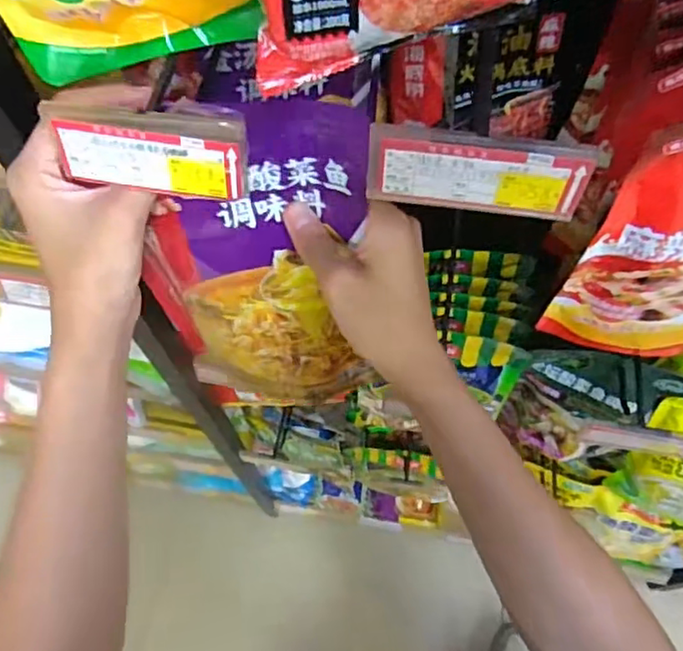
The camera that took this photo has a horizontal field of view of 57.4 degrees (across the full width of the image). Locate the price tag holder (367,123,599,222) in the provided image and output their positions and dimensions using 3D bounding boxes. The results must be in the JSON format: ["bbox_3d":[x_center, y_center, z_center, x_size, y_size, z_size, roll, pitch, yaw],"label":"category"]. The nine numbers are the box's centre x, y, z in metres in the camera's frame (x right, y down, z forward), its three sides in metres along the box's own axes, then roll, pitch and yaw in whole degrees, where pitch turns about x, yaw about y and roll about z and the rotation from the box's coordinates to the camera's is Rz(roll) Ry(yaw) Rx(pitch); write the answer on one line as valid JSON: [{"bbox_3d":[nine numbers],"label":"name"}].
[{"bbox_3d":[0.063,-0.072,0.294,0.100,0.044,0.013,8,65,4],"label":"price tag holder"}]

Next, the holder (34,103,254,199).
[{"bbox_3d":[-0.094,-0.088,0.316,0.095,0.043,0.009,6,43,4],"label":"holder"}]

